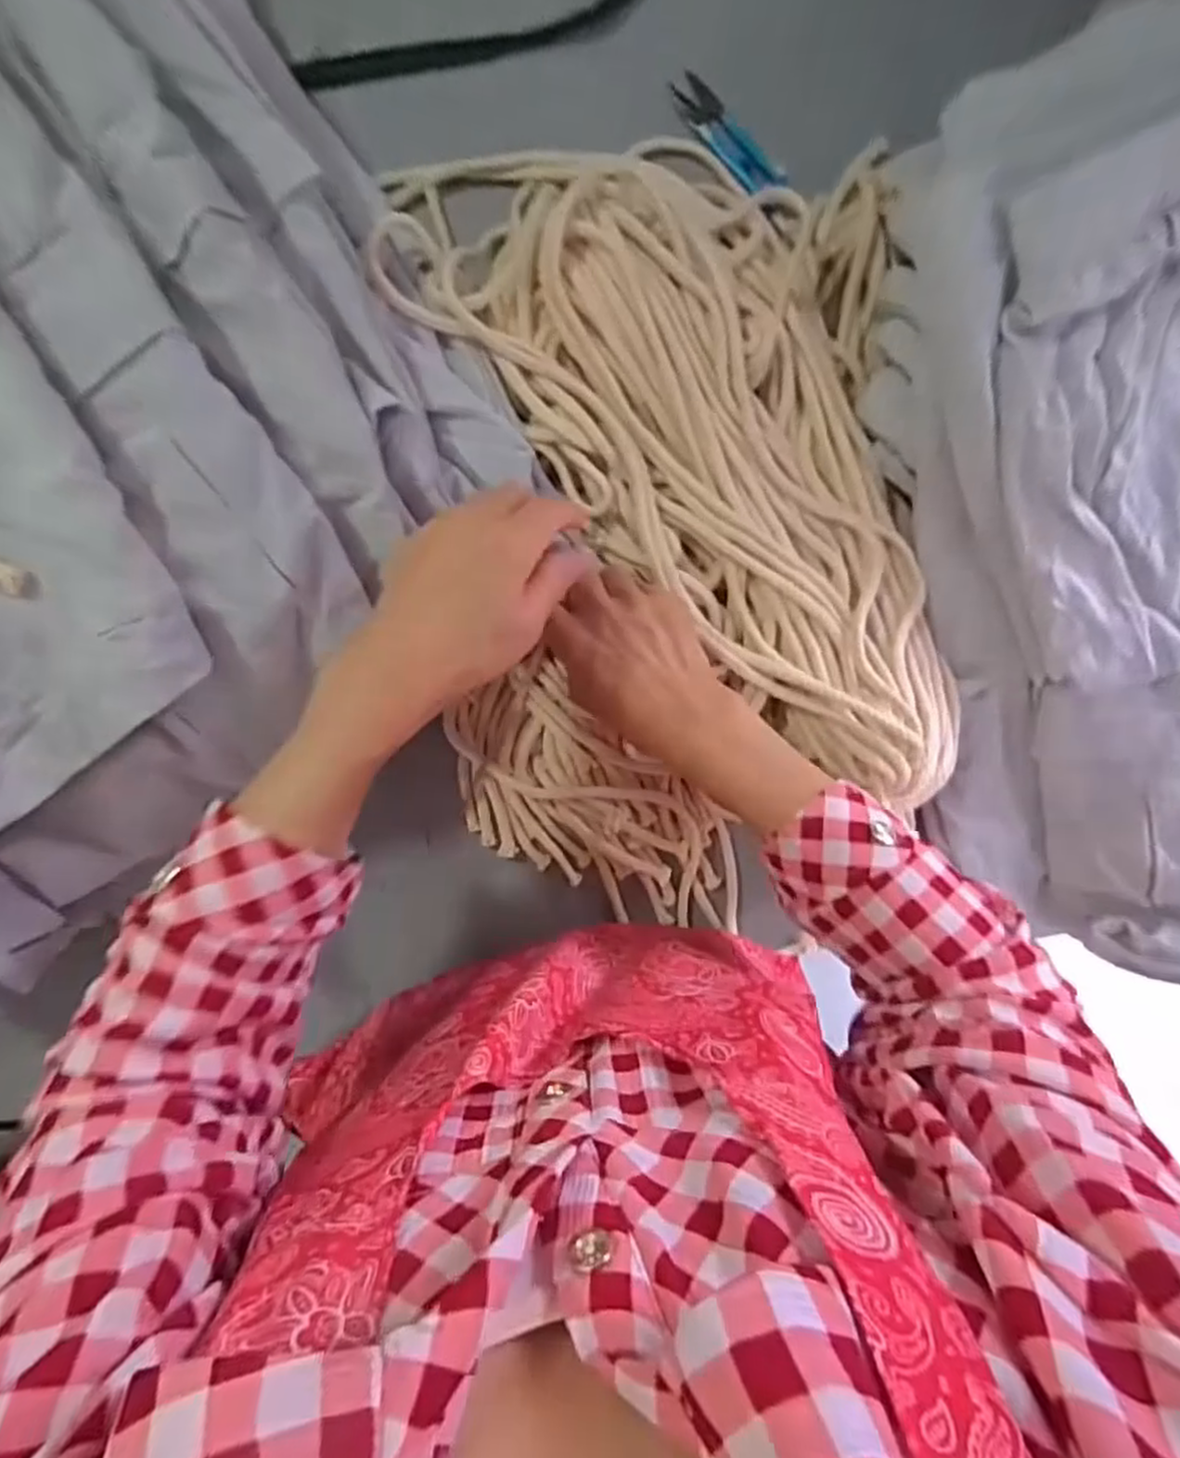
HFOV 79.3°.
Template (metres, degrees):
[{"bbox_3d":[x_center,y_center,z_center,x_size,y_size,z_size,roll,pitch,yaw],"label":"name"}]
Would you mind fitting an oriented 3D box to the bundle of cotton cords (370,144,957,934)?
[{"bbox_3d":[0.051,-0.112,0.421,0.289,0.076,0.467,-7,94,0],"label":"bundle of cotton cords"}]

